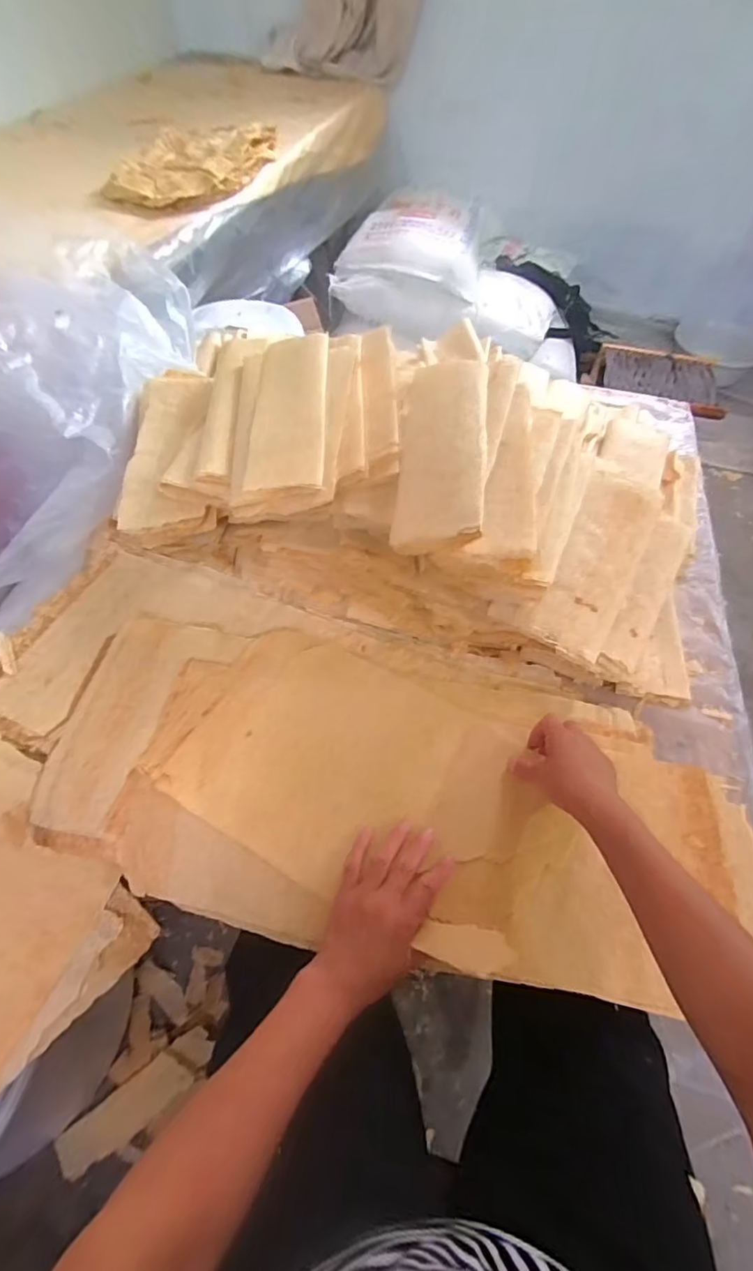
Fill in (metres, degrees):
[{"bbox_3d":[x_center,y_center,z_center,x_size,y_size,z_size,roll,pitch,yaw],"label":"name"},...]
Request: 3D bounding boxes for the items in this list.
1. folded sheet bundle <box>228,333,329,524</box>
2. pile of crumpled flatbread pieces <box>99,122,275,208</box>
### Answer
[{"bbox_3d":[-0.121,-0.272,0.664,0.120,0.030,0.279,-8,63,12],"label":"folded sheet bundle"},{"bbox_3d":[-0.415,-1.141,1.254,0.244,0.046,0.504,16,58,8],"label":"pile of crumpled flatbread pieces"}]

